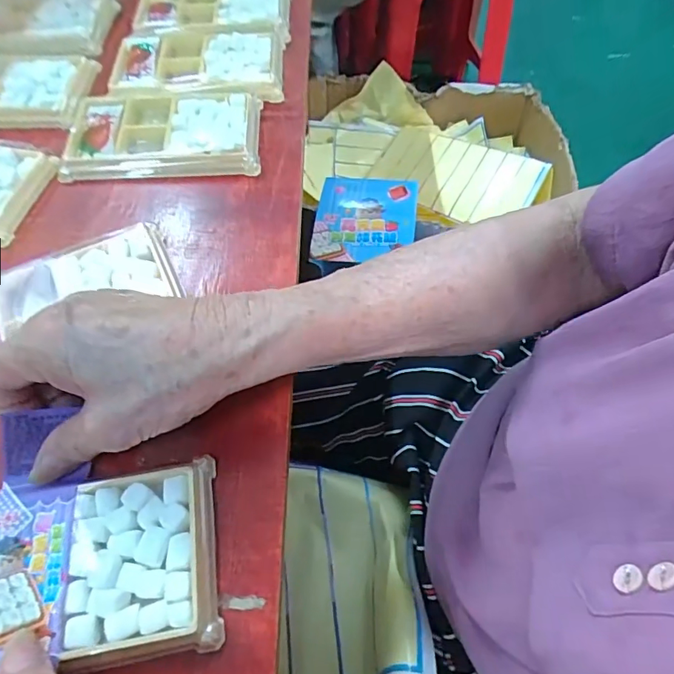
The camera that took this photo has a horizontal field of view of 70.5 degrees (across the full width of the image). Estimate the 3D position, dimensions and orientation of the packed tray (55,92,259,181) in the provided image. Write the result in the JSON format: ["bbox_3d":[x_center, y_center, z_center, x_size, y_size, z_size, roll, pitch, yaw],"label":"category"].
[{"bbox_3d":[-0.126,-0.148,0.345,0.135,0.015,0.079,-4,61,-1],"label":"packed tray"}]

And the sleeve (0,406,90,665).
[{"bbox_3d":[-0.134,0.096,0.196,0.039,0.032,0.133,-5,55,-2],"label":"sleeve"}]

